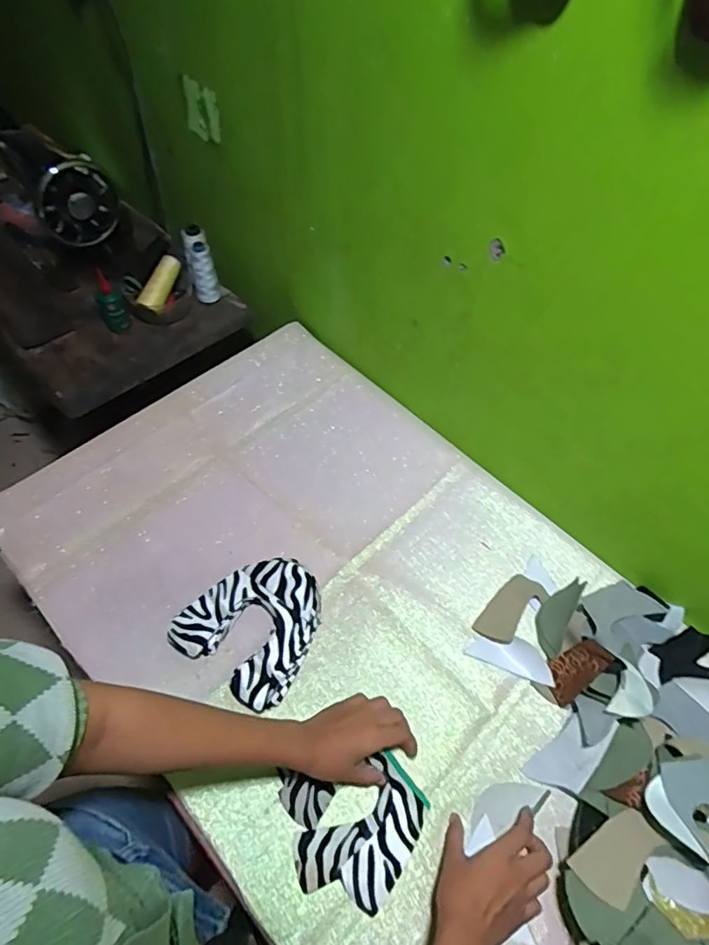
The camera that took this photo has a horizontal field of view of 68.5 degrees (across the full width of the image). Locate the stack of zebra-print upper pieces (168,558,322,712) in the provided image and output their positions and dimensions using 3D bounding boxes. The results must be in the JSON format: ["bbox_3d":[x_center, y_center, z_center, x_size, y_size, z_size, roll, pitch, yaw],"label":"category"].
[{"bbox_3d":[-0.122,0.188,0.661,0.156,0.039,0.166,32,61,17],"label":"stack of zebra-print upper pieces"}]

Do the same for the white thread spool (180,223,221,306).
[{"bbox_3d":[-0.287,-0.386,0.974,0.045,0.138,0.047,-16,39,-13],"label":"white thread spool"}]

